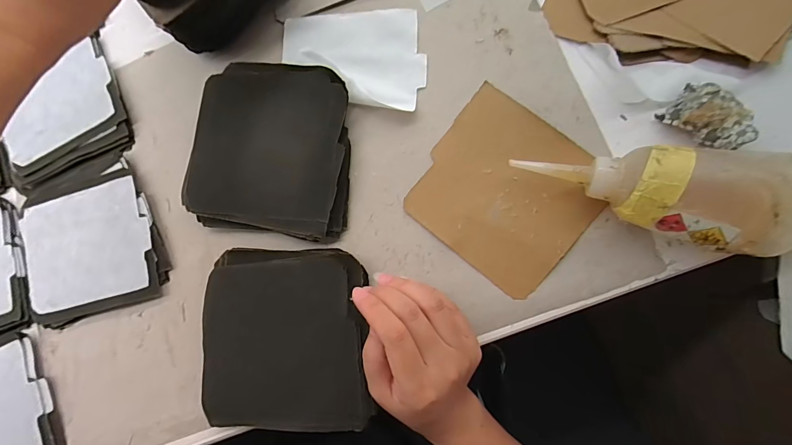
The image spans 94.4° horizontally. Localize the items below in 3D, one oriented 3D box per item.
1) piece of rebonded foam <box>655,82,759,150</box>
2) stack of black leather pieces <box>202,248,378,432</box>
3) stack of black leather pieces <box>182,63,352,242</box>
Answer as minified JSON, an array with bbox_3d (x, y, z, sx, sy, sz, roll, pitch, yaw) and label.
[{"bbox_3d":[0.226,-0.075,0.265,0.031,0.028,0.052,-43,80,2],"label":"piece of rebonded foam"},{"bbox_3d":[-0.095,0.095,0.305,0.143,0.014,0.144,-7,83,7],"label":"stack of black leather pieces"},{"bbox_3d":[-0.111,-0.066,0.328,0.148,0.020,0.148,7,85,9],"label":"stack of black leather pieces"}]

